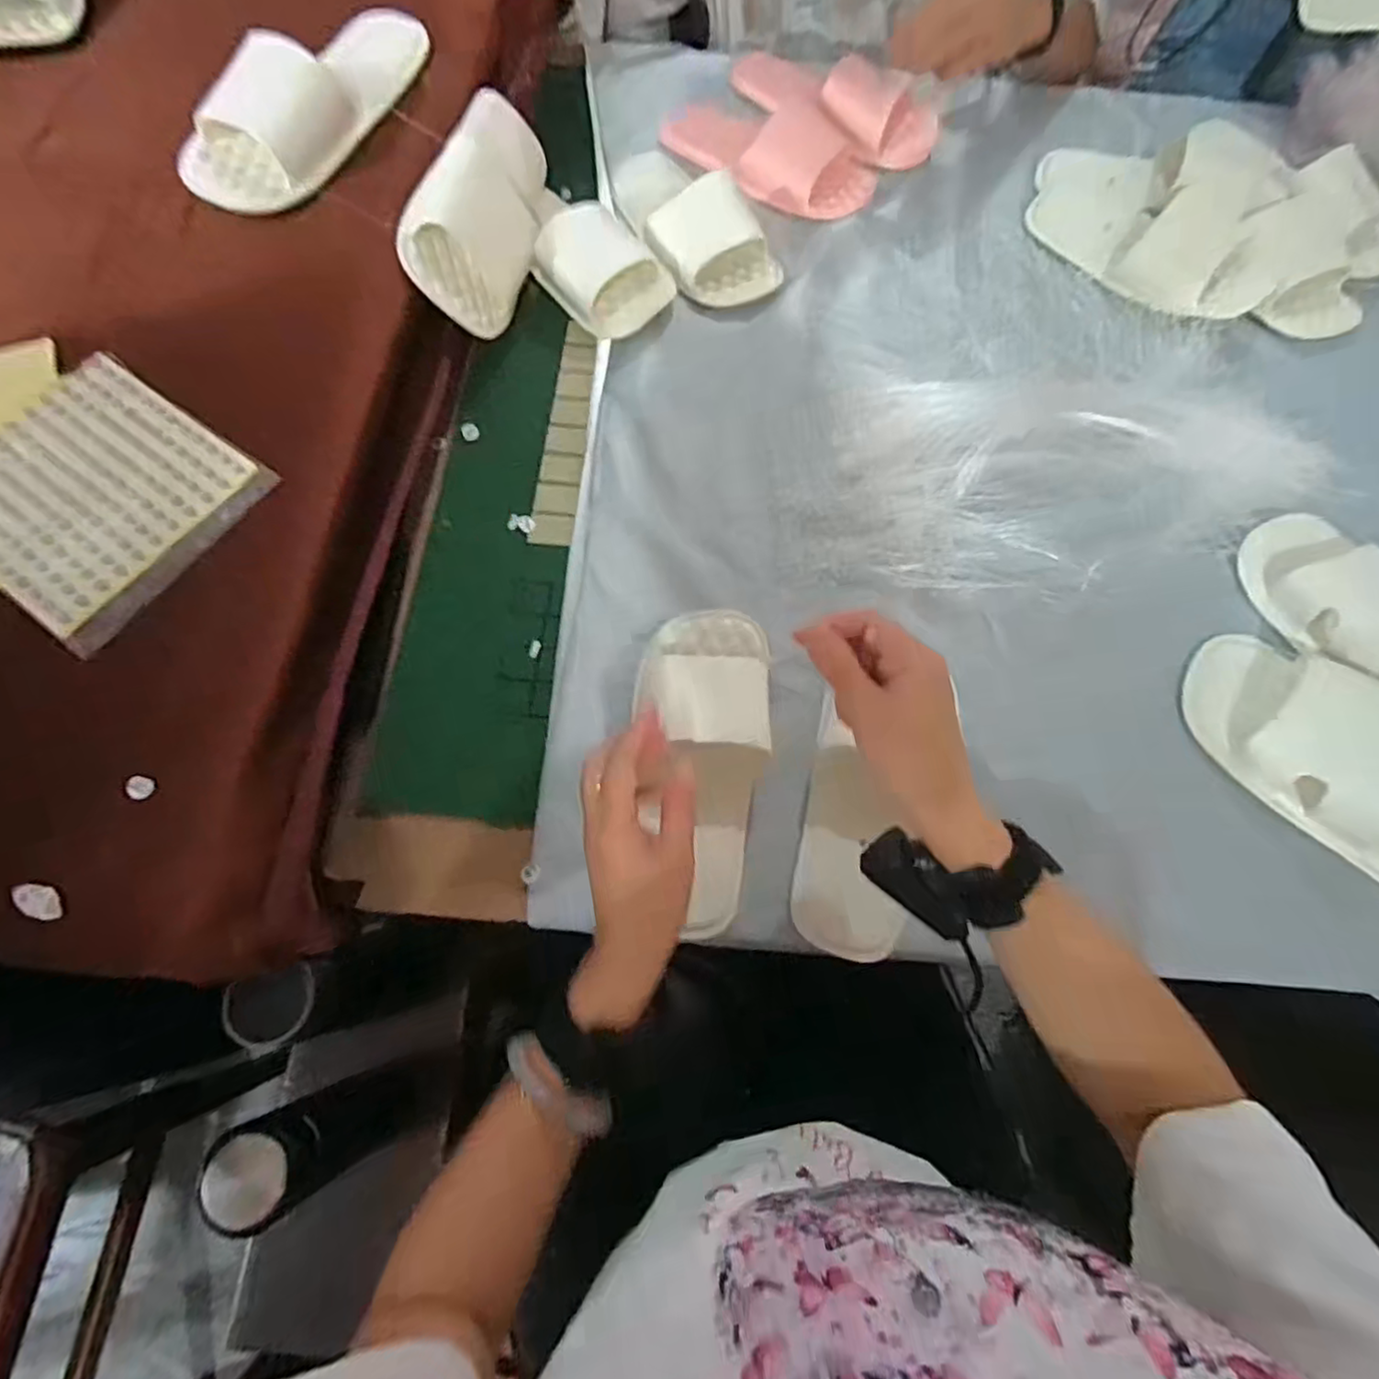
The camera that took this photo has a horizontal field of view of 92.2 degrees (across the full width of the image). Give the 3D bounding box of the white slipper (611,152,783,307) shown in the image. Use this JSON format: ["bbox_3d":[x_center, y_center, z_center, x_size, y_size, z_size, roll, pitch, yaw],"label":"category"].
[{"bbox_3d":[-0.008,-0.470,0.643,0.100,0.053,0.219,-31,74,-11],"label":"white slipper"}]

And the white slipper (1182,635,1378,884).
[{"bbox_3d":[0.497,0.064,0.473,0.272,0.046,0.124,38,74,12],"label":"white slipper"}]

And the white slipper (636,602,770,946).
[{"bbox_3d":[0.016,0.050,0.473,0.093,0.065,0.219,-4,83,-2],"label":"white slipper"}]

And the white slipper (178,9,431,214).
[{"bbox_3d":[-0.314,-0.495,0.543,0.090,0.071,0.235,23,72,7],"label":"white slipper"}]

